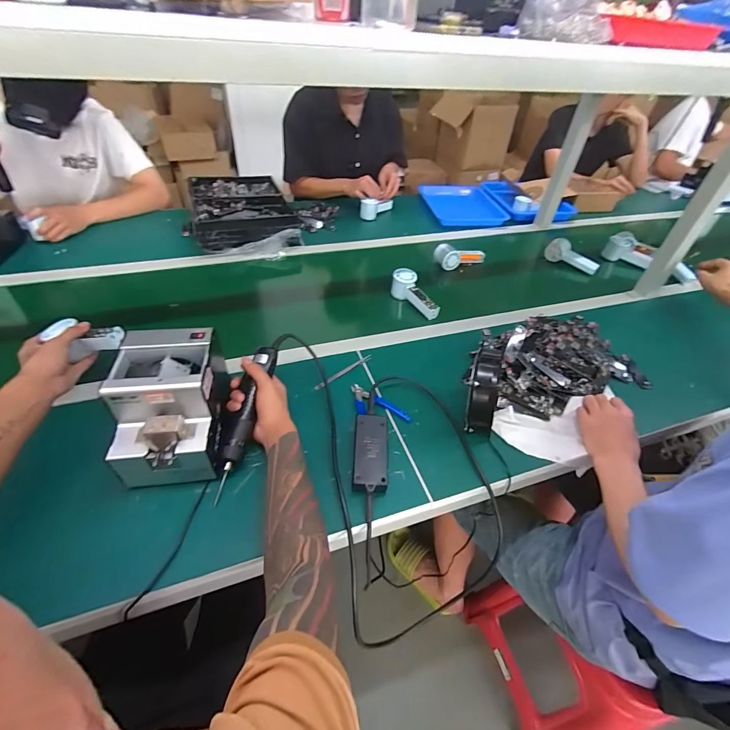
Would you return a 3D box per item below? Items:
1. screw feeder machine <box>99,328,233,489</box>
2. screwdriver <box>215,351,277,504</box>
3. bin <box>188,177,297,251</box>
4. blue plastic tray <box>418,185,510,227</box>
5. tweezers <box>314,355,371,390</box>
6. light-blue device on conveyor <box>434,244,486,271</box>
[{"bbox_3d":[-0.281,0.064,0.543,0.130,0.157,0.174,-6,43,-13],"label":"screw feeder machine"},{"bbox_3d":[-0.191,0.080,0.576,0.039,0.031,0.251,10,62,4],"label":"screwdriver"},{"bbox_3d":[-0.388,-0.478,1.166,0.286,0.100,0.392,-13,45,-19],"label":"bin"},{"bbox_3d":[0.355,-0.615,1.413,0.268,0.038,0.389,-4,43,-10],"label":"blue plastic tray"},{"bbox_3d":[-0.038,0.013,0.719,0.139,0.008,0.011,-29,52,-32],"label":"tweezers"},{"bbox_3d":[0.281,-0.318,1.072,0.155,0.047,0.063,-9,44,-15],"label":"light-blue device on conveyor"}]

